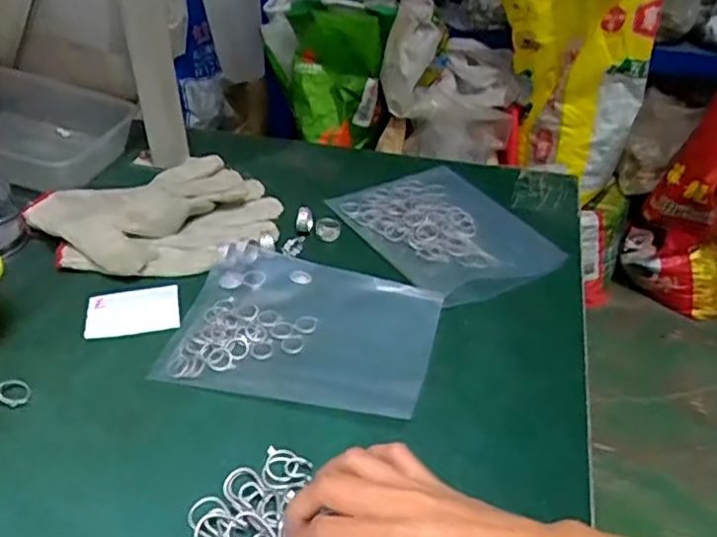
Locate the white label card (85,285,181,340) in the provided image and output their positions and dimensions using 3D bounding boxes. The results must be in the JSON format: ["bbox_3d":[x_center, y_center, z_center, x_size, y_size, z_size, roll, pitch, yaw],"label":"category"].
[{"bbox_3d":[-0.189,0.035,0.521,0.075,0.004,0.053,-7,40,-9],"label":"white label card"}]

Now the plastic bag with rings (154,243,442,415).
[{"bbox_3d":[-0.042,0.044,0.500,0.198,0.015,0.149,9,40,11],"label":"plastic bag with rings"}]

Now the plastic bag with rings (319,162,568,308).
[{"bbox_3d":[0.085,-0.043,0.607,0.146,0.009,0.208,-20,44,-23],"label":"plastic bag with rings"}]

